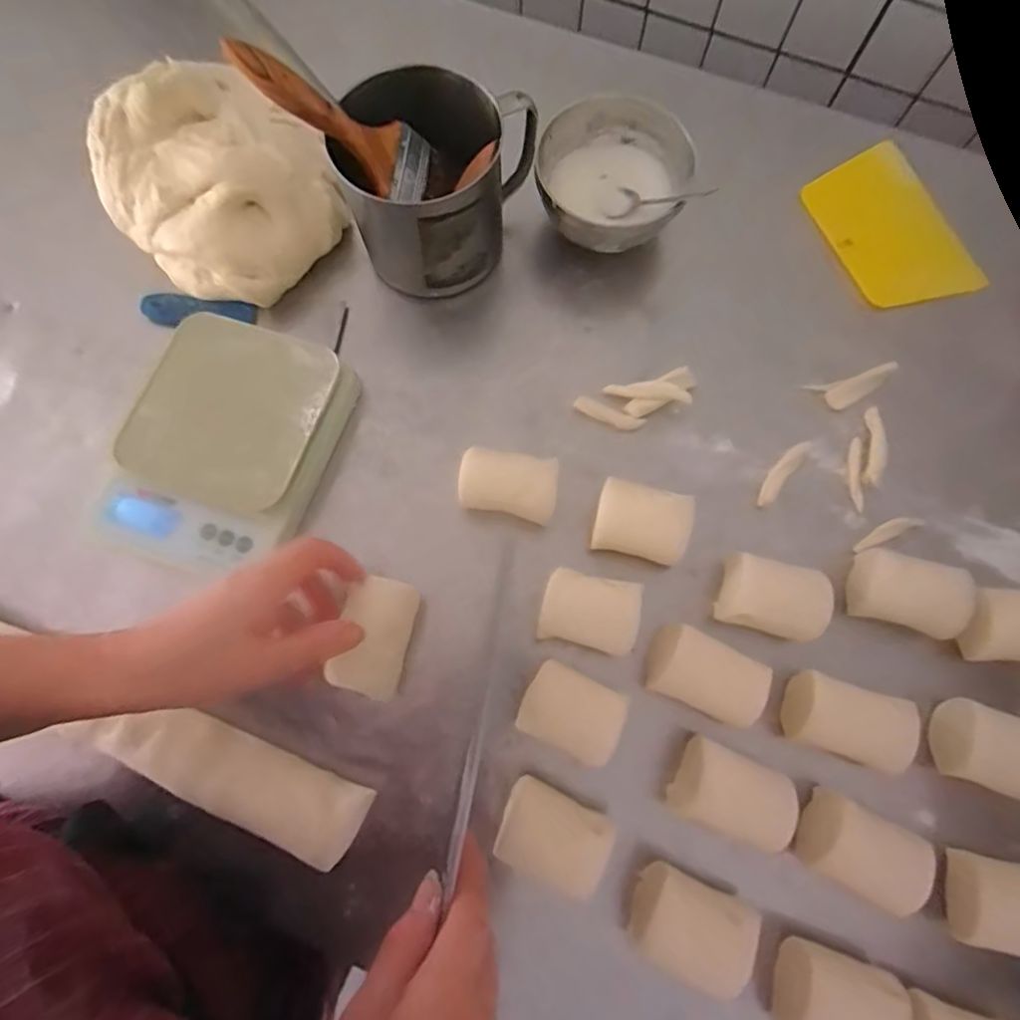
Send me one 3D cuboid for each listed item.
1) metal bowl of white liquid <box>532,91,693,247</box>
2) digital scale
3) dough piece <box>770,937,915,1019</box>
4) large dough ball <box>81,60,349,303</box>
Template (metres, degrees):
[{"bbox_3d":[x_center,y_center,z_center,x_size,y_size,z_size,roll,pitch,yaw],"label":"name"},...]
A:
[{"bbox_3d":[0.086,-0.273,0.474,0.123,0.068,0.128,0,75,0],"label":"metal bowl of white liquid"},{"bbox_3d":[-0.219,-0.048,0.434,0.154,0.037,0.184,19,75,5],"label":"digital scale"},{"bbox_3d":[0.197,0.294,0.338,0.065,0.050,0.053,14,75,3],"label":"dough piece"},{"bbox_3d":[-0.238,-0.273,0.473,0.169,0.084,0.183,0,75,0],"label":"large dough ball"}]

